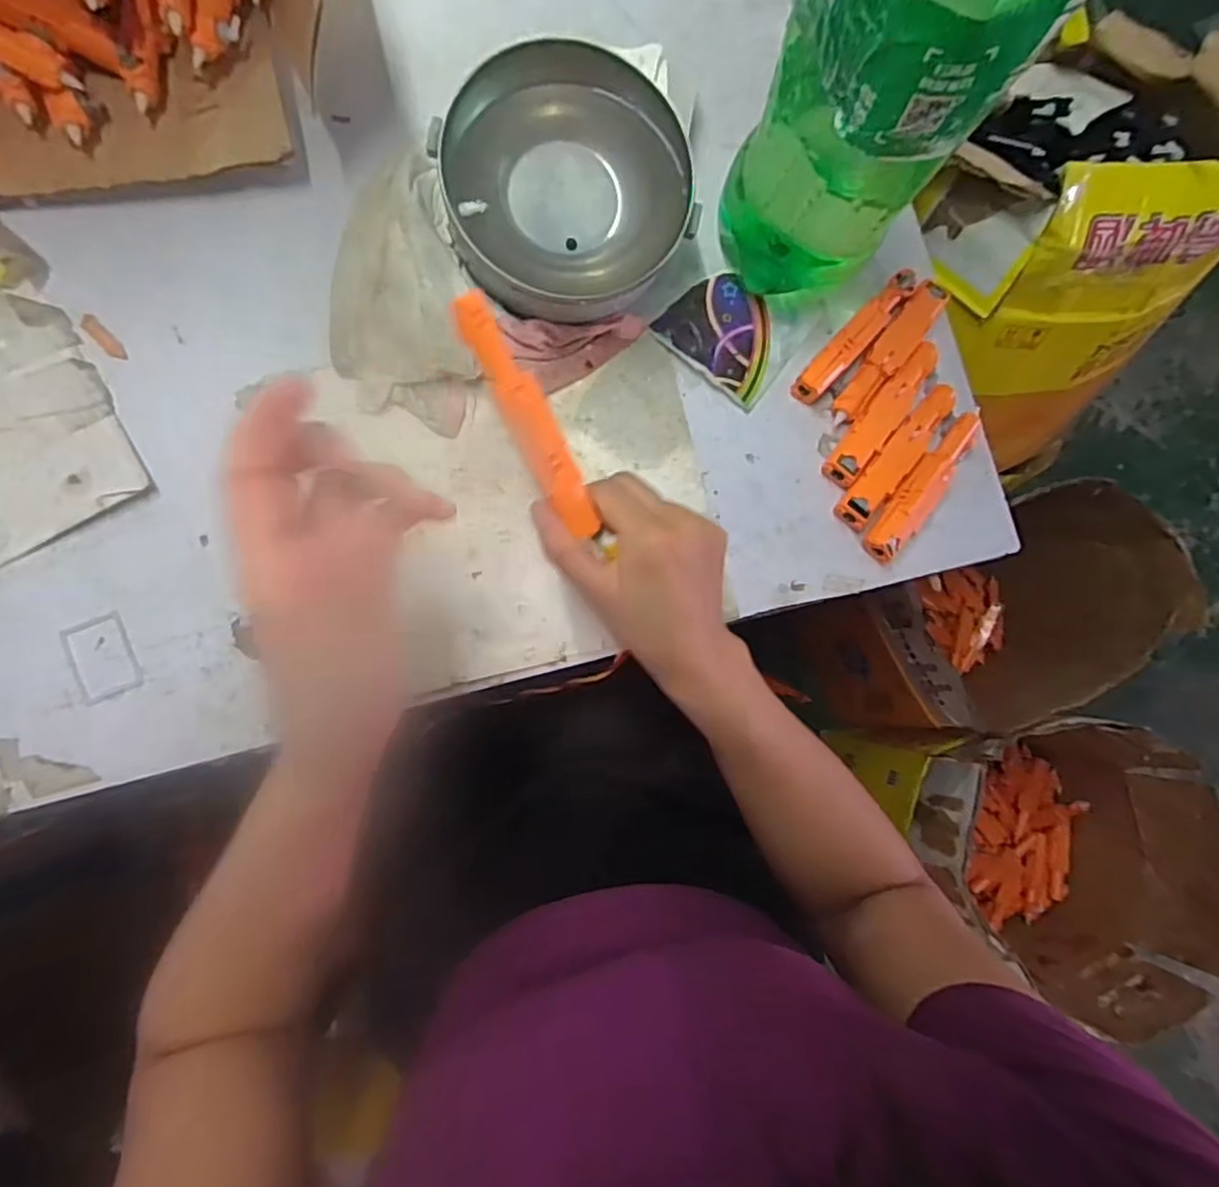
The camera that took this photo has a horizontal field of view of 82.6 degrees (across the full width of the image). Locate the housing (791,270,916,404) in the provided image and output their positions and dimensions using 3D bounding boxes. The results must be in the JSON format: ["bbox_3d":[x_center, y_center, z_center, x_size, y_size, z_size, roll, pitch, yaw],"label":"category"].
[{"bbox_3d":[0.168,-0.176,0.475,0.021,0.022,0.114,43,80,0],"label":"housing"}]

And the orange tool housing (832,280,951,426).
[{"bbox_3d":[0.194,-0.165,0.479,0.025,0.018,0.120,37,81,-1],"label":"orange tool housing"}]

